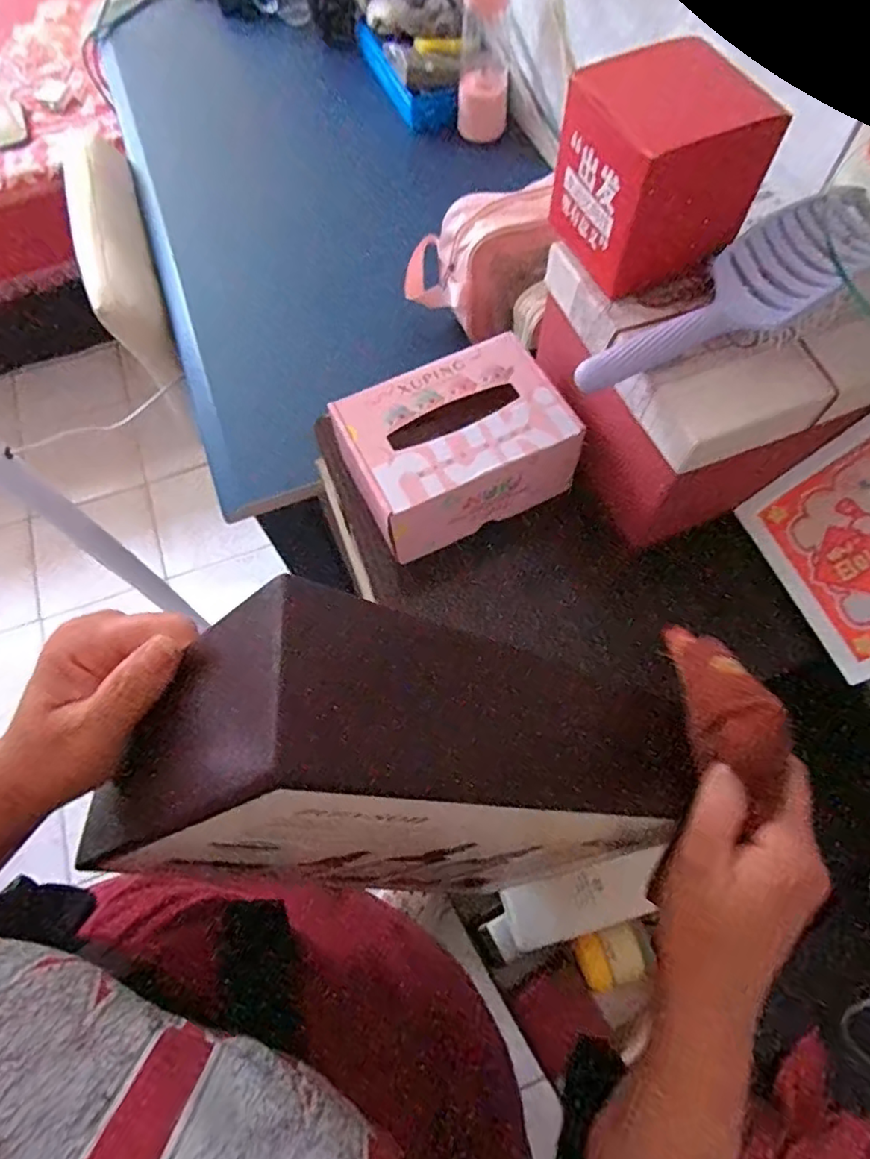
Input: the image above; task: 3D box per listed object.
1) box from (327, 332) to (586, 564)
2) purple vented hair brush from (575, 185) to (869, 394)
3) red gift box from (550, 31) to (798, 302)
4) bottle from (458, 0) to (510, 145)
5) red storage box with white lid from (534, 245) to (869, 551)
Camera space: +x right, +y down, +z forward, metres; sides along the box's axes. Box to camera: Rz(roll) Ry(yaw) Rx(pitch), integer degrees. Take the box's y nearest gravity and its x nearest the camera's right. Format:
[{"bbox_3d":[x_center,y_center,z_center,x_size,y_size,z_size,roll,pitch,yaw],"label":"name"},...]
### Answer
[{"bbox_3d":[0.016,-0.117,0.528,0.185,0.080,0.137,-25,68,-10],"label":"box"},{"bbox_3d":[0.200,-0.187,0.394,0.235,0.046,0.076,-26,68,-10],"label":"purple vented hair brush"},{"bbox_3d":[0.151,-0.285,0.410,0.101,0.105,0.106,-24,68,-10],"label":"red gift box"},{"bbox_3d":[0.074,-0.769,0.871,0.076,0.205,0.064,1,66,1],"label":"bottle"},{"bbox_3d":[0.217,-0.170,0.515,0.184,0.203,0.229,-20,67,-8],"label":"red storage box with white lid"}]

